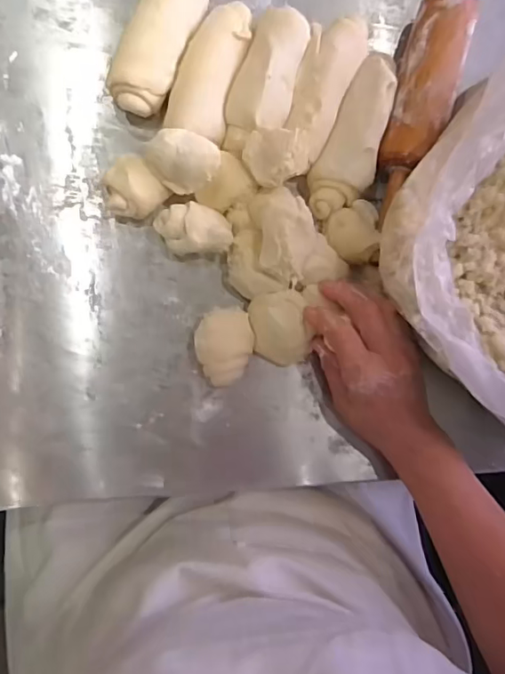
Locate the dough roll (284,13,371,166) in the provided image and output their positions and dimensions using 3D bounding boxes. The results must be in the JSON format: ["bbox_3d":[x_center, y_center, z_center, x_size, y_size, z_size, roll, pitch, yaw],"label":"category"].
[{"bbox_3d":[0.064,-0.228,0.489,0.052,0.047,0.144,18,86,-4],"label":"dough roll"}]

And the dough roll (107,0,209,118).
[{"bbox_3d":[-0.081,-0.266,0.472,0.058,0.043,0.145,22,85,-4],"label":"dough roll"}]

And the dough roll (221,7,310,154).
[{"bbox_3d":[0.012,-0.227,0.480,0.053,0.048,0.130,16,86,-5],"label":"dough roll"}]

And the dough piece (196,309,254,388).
[{"bbox_3d":[-0.025,0.009,0.477,0.049,0.029,0.066,-2,87,-6],"label":"dough piece"}]

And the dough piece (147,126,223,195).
[{"bbox_3d":[-0.058,-0.148,0.444,0.057,0.028,0.042,41,86,-1],"label":"dough piece"}]

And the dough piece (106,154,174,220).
[{"bbox_3d":[-0.106,-0.128,0.466,0.048,0.038,0.051,0,87,-6],"label":"dough piece"}]

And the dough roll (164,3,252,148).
[{"bbox_3d":[-0.040,-0.234,0.479,0.057,0.040,0.124,15,86,-5],"label":"dough roll"}]

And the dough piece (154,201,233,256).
[{"bbox_3d":[-0.052,-0.094,0.471,0.063,0.044,0.042,-2,87,-6],"label":"dough piece"}]

